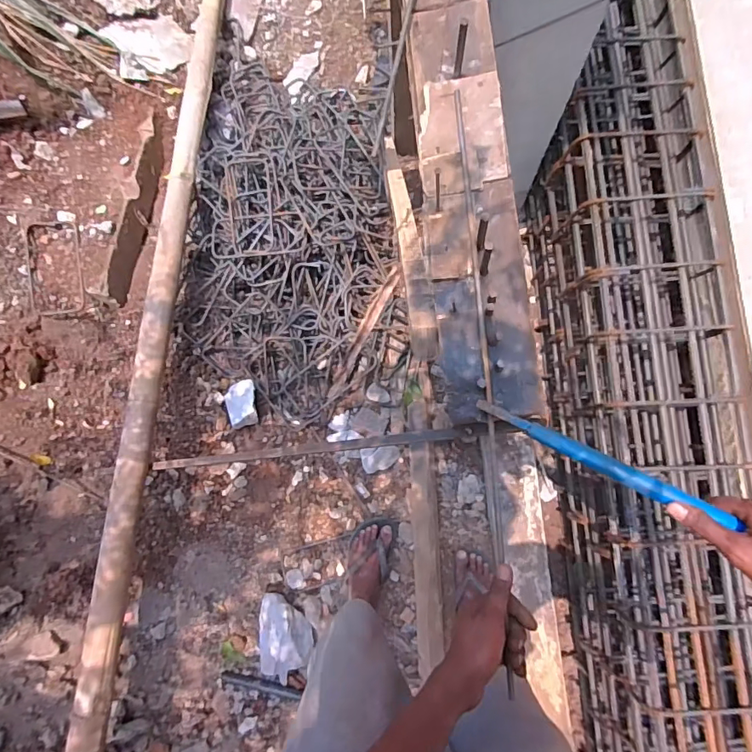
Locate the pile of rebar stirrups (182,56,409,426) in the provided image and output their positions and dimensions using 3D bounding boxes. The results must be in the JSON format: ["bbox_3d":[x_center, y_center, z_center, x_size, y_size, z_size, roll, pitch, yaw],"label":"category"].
[{"bbox_3d":[-0.248,-0.430,1.366,0.576,0.139,1.042,-7,81,3],"label":"pile of rebar stirrups"}]

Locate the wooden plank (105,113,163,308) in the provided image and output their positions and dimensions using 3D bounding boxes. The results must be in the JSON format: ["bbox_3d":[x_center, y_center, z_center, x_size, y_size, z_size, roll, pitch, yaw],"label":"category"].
[{"bbox_3d":[-0.668,-0.482,1.369,0.032,0.104,0.587,0,69,5],"label":"wooden plank"}]

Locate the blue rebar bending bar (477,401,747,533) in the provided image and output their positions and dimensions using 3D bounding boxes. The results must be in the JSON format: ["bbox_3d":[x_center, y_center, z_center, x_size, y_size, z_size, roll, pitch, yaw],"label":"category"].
[{"bbox_3d":[0.248,0.095,0.560,0.276,0.017,0.021,26,84,16],"label":"blue rebar bending bar"}]

